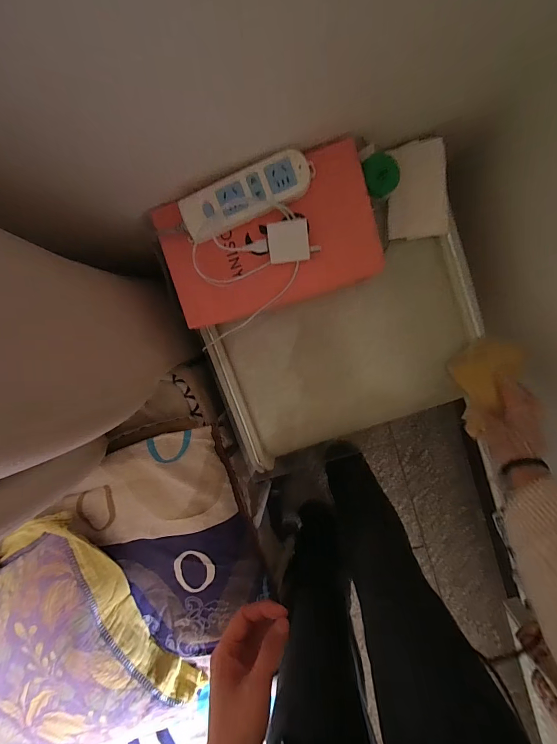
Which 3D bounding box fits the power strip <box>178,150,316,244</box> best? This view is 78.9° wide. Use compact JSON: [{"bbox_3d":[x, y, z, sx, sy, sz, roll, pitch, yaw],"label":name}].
[{"bbox_3d":[-0.039,-0.226,0.438,0.177,0.034,0.055,-23,96,7],"label":"power strip"}]

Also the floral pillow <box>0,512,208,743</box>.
[{"bbox_3d":[-0.482,0.545,0.586,0.606,0.121,0.377,-35,94,8],"label":"floral pillow"}]

